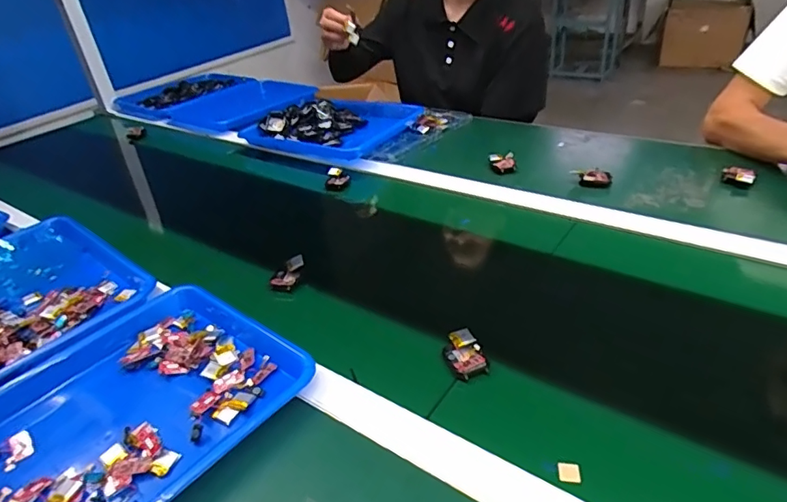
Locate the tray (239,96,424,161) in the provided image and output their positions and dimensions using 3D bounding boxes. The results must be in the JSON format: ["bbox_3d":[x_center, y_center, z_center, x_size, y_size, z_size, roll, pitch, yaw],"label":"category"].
[{"bbox_3d":[-0.129,-0.264,1.088,0.309,0.057,0.241,17,40,32],"label":"tray"}]

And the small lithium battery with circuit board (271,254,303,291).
[{"bbox_3d":[-0.137,0.028,0.667,0.031,0.019,0.055,0,34,11],"label":"small lithium battery with circuit board"}]

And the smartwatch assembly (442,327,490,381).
[{"bbox_3d":[0.071,0.103,0.513,0.038,0.018,0.049,-17,35,-15],"label":"smartwatch assembly"}]

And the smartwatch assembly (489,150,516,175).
[{"bbox_3d":[0.188,-0.151,0.884,0.042,0.032,0.038,-5,33,4],"label":"smartwatch assembly"}]

